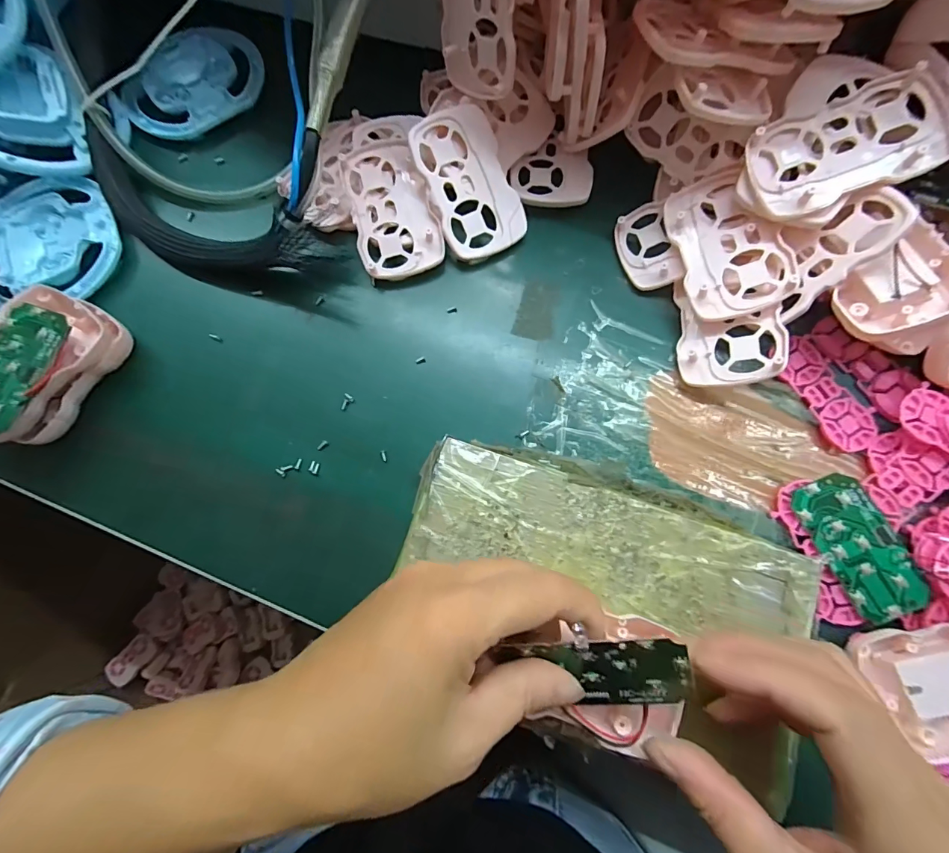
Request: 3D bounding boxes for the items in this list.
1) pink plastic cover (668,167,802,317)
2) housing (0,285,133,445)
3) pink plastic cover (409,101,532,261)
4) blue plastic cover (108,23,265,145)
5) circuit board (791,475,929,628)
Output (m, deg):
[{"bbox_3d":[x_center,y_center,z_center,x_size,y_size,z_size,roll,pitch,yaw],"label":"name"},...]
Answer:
[{"bbox_3d":[0.147,-0.109,0.254,0.052,0.005,0.088,-19,76,22],"label":"pink plastic cover"},{"bbox_3d":[-0.260,-0.037,0.257,0.054,0.040,0.089,29,81,7],"label":"housing"},{"bbox_3d":[-0.002,-0.155,0.275,0.054,0.004,0.088,-22,100,-5],"label":"pink plastic cover"},{"bbox_3d":[-0.210,-0.250,0.316,0.075,0.013,0.112,39,82,8],"label":"blue plastic cover"},{"bbox_3d":[0.208,0.064,0.230,0.038,0.006,0.075,-20,79,-3],"label":"circuit board"}]

